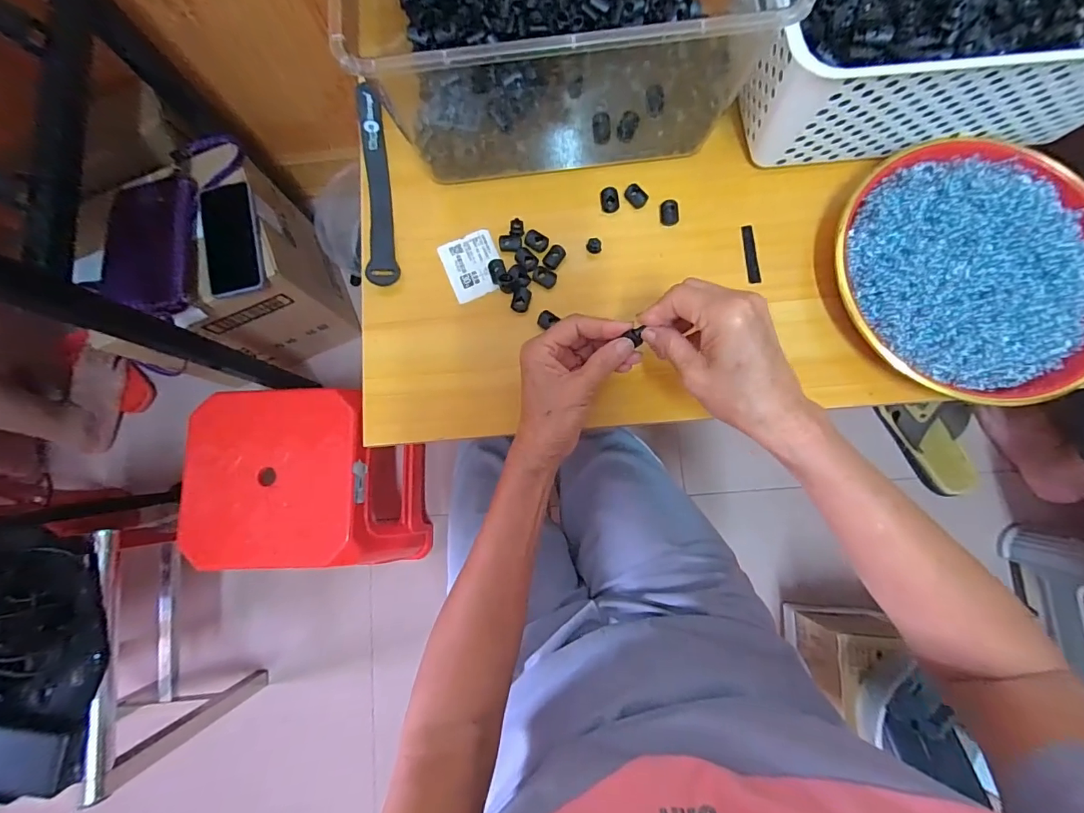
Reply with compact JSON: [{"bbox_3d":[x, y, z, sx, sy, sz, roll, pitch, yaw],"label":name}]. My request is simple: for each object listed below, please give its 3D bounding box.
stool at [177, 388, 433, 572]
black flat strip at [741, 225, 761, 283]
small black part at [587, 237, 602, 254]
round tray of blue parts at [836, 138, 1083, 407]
[{"bbox_3d":[-0.355,0.126,0.731,0.256,0.260,0.267,-5,82,3],"label":"stool"},{"bbox_3d":[0.184,-0.133,0.398,0.010,0.004,0.052,-5,82,3],"label":"black flat strip"},{"bbox_3d":[0.046,-0.141,0.399,0.013,0.009,0.011,8,82,4],"label":"small black part"},{"bbox_3d":[0.347,-0.109,0.370,0.211,0.033,0.204,0,82,3],"label":"round tray of blue parts"}]

